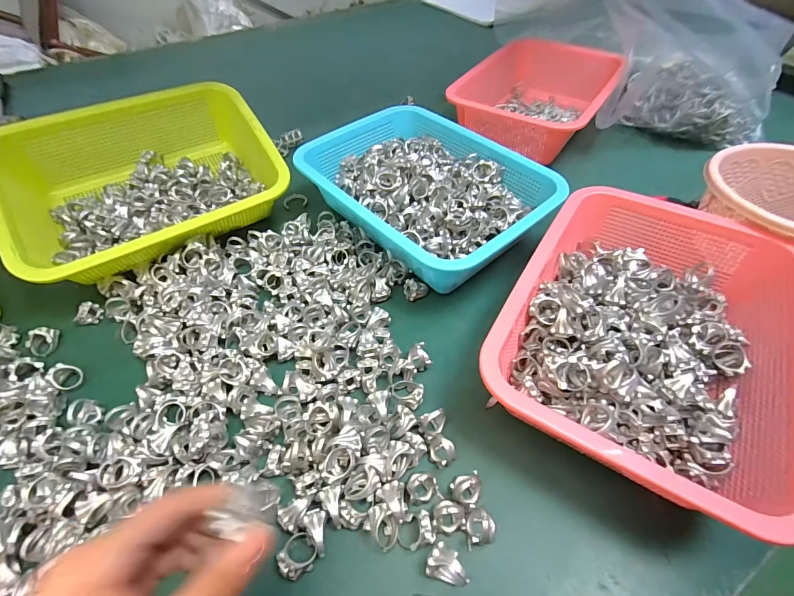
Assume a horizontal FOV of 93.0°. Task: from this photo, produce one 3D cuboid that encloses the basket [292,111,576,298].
[{"bbox_3d":[0.032,-0.122,0.432,0.203,0.068,0.267,-37,60,-25],"label":"basket"}]

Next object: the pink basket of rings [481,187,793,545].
[{"bbox_3d":[0.198,0.022,0.307,0.196,0.075,0.269,26,56,19],"label":"pink basket of rings"}]

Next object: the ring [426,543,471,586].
[{"bbox_3d":[0.032,0.168,0.237,0.025,0.024,0.017,17,54,14],"label":"ring"}]

